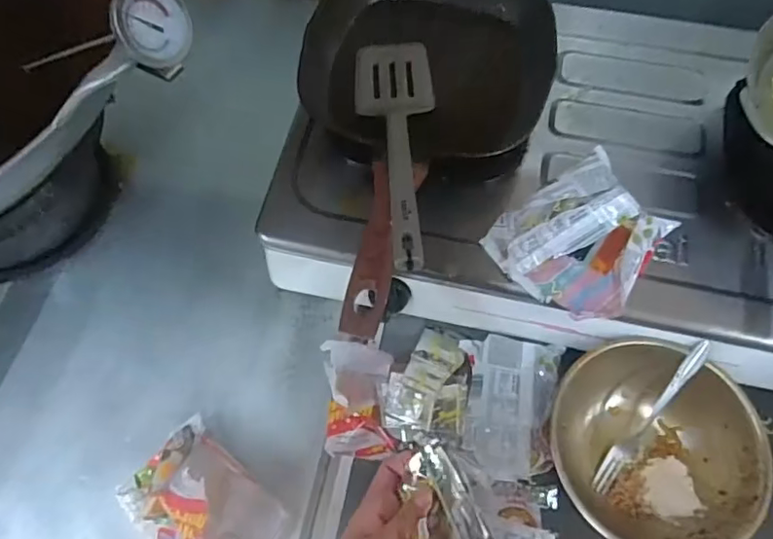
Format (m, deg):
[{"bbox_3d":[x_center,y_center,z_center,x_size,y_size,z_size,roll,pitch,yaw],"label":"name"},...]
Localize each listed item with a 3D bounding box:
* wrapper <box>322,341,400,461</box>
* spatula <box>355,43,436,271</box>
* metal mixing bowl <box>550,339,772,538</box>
[{"bbox_3d":[-0.025,0.130,0.577,0.078,0.060,0.116,-5,66,-1],"label":"wrapper"},{"bbox_3d":[0.011,-0.117,0.506,0.077,0.035,0.320,-3,45,0],"label":"spatula"},{"bbox_3d":[0.246,0.169,0.541,0.181,0.081,0.185,-1,66,1],"label":"metal mixing bowl"}]

